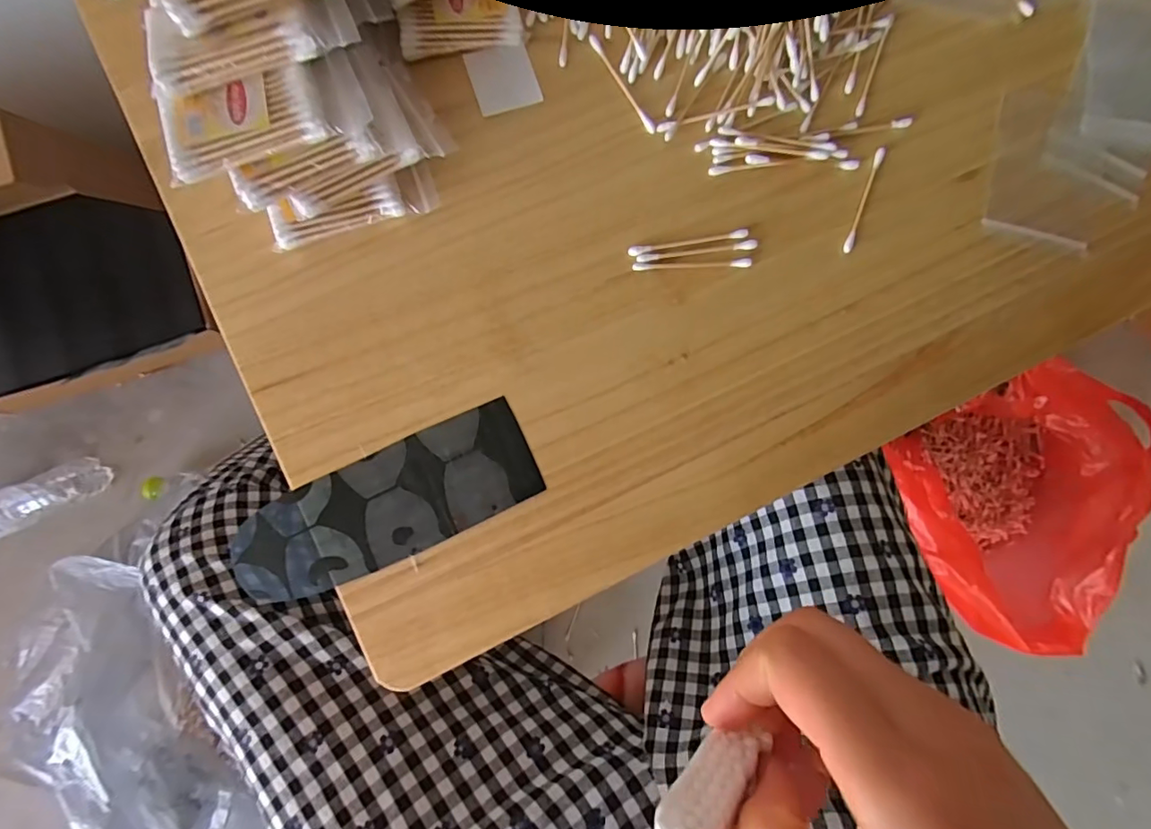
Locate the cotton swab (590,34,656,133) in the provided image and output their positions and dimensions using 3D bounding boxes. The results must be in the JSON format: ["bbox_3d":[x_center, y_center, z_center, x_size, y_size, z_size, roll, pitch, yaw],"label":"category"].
[{"bbox_3d":[0.029,-0.202,0.314,0.006,0.004,0.070,-32,88,-5],"label":"cotton swab"}]

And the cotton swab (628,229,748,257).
[{"bbox_3d":[0.068,-0.103,0.309,0.073,0.004,0.006,-10,87,-4],"label":"cotton swab"}]

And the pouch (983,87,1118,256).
[{"bbox_3d":[0.307,-0.159,0.331,0.078,0.004,0.099,15,85,-3],"label":"pouch"}]

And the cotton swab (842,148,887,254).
[{"bbox_3d":[0.179,-0.133,0.319,0.007,0.004,0.071,22,85,-2],"label":"cotton swab"}]

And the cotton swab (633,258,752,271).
[{"bbox_3d":[0.070,-0.089,0.308,0.070,0.004,0.005,-3,86,-4],"label":"cotton swab"}]

